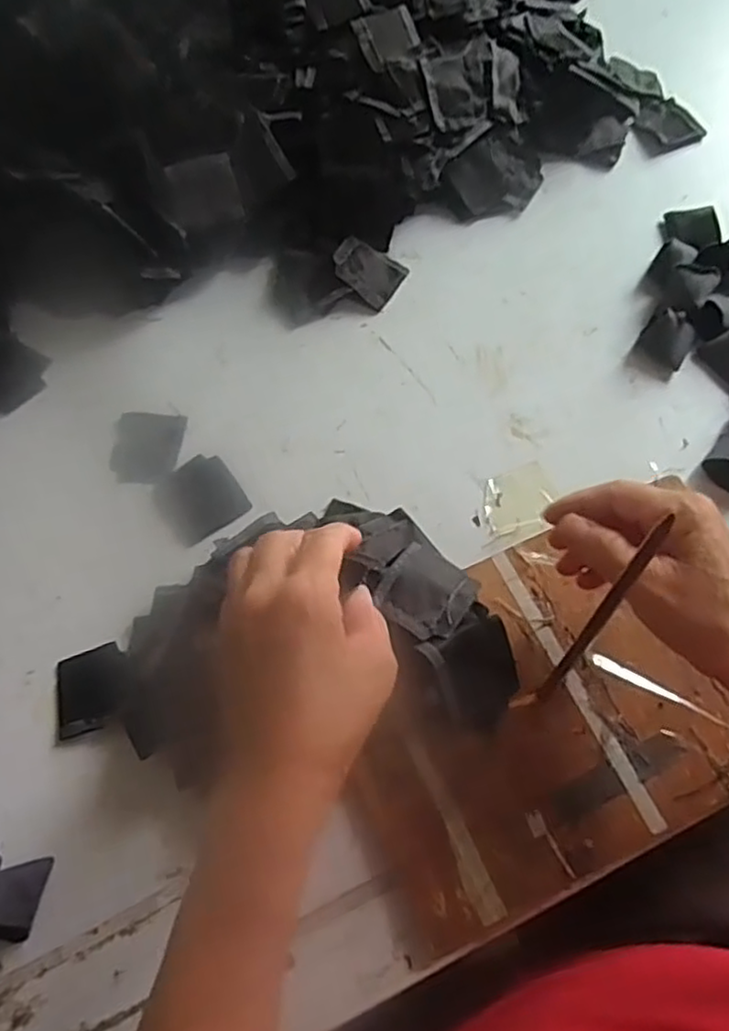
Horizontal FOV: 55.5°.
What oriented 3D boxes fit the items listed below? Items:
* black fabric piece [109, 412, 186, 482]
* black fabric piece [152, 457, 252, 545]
[{"bbox_3d":[-0.155,-0.048,0.493,0.049,0.006,0.054,2,71,6],"label":"black fabric piece"},{"bbox_3d":[-0.112,-0.012,0.472,0.051,0.004,0.058,-34,65,-12],"label":"black fabric piece"}]

